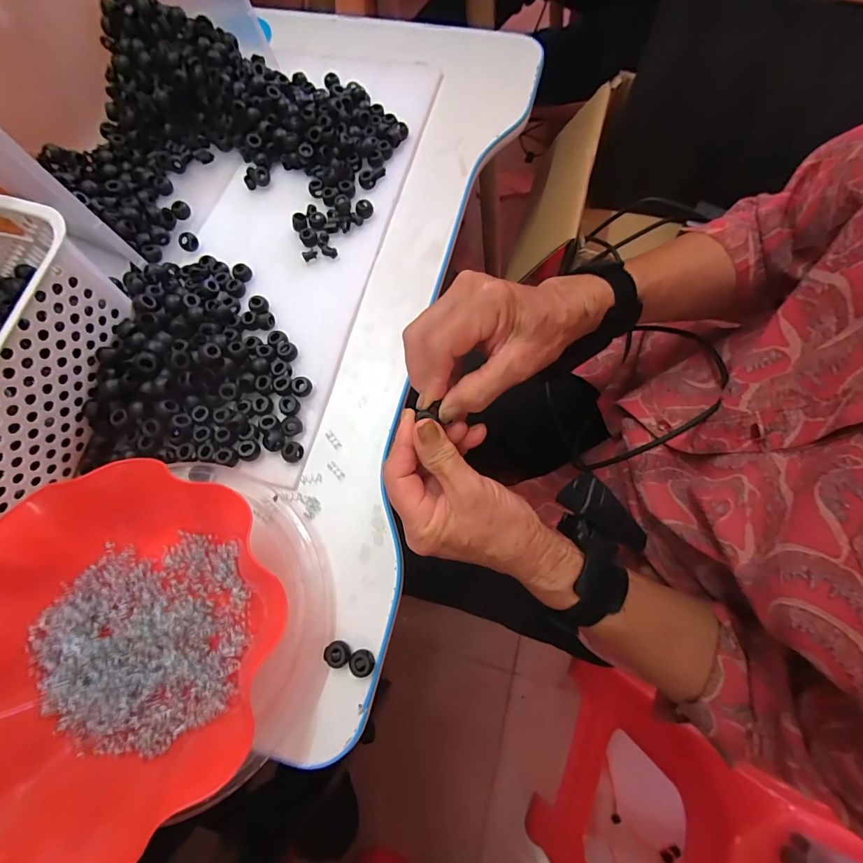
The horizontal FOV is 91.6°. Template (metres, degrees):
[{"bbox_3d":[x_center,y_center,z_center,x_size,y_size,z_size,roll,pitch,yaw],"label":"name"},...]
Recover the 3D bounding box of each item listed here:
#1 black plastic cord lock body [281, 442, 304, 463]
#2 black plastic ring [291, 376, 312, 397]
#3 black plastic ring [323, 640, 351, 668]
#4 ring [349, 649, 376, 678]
[{"bbox_3d":[-0.117,0.017,0.353,0.017,0.010,0.017,1,72,-2],"label":"black plastic cord lock body"},{"bbox_3d":[-0.114,-0.039,0.368,0.016,0.013,0.017,1,72,-2],"label":"black plastic ring"},{"bbox_3d":[-0.068,0.162,0.306,0.017,0.011,0.017,1,72,-2],"label":"black plastic ring"},{"bbox_3d":[-0.050,0.167,0.302,0.018,0.011,0.017,1,72,-2],"label":"ring"}]

